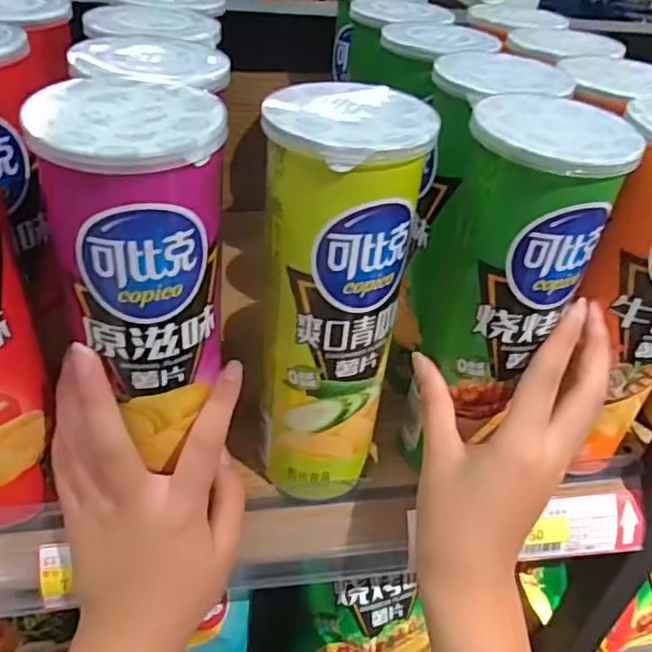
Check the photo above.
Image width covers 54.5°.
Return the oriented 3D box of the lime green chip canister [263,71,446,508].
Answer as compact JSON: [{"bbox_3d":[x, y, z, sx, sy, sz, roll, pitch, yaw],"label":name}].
[{"bbox_3d":[0.003,-0.003,0.312,0.062,0.206,0.063,8,37,2],"label":"lime green chip canister"}]

